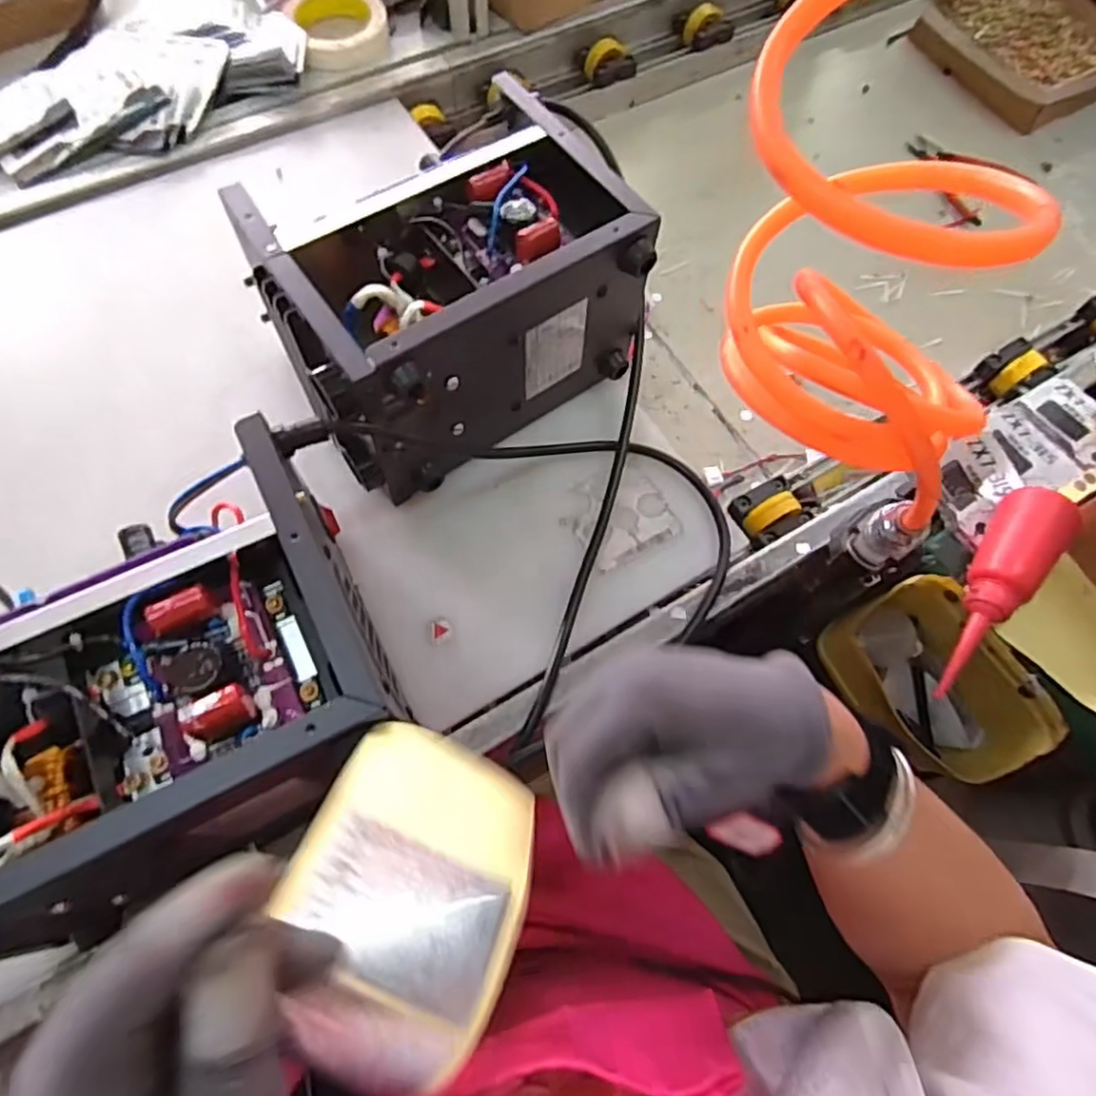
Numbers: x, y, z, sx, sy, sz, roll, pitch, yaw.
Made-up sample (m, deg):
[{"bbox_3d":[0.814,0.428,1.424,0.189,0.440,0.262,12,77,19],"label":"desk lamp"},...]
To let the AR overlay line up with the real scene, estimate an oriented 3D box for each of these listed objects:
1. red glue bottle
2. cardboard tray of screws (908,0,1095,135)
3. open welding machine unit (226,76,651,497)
[{"bbox_3d":[0.314,0.032,0.470,0.042,0.032,0.164,33,82,11],"label":"red glue bottle"},{"bbox_3d":[0.622,-0.657,0.864,0.212,0.053,0.228,-31,72,-14],"label":"cardboard tray of screws"},{"bbox_3d":[-0.065,-0.174,0.497,0.238,0.159,0.158,-33,72,-15],"label":"open welding machine unit"}]

